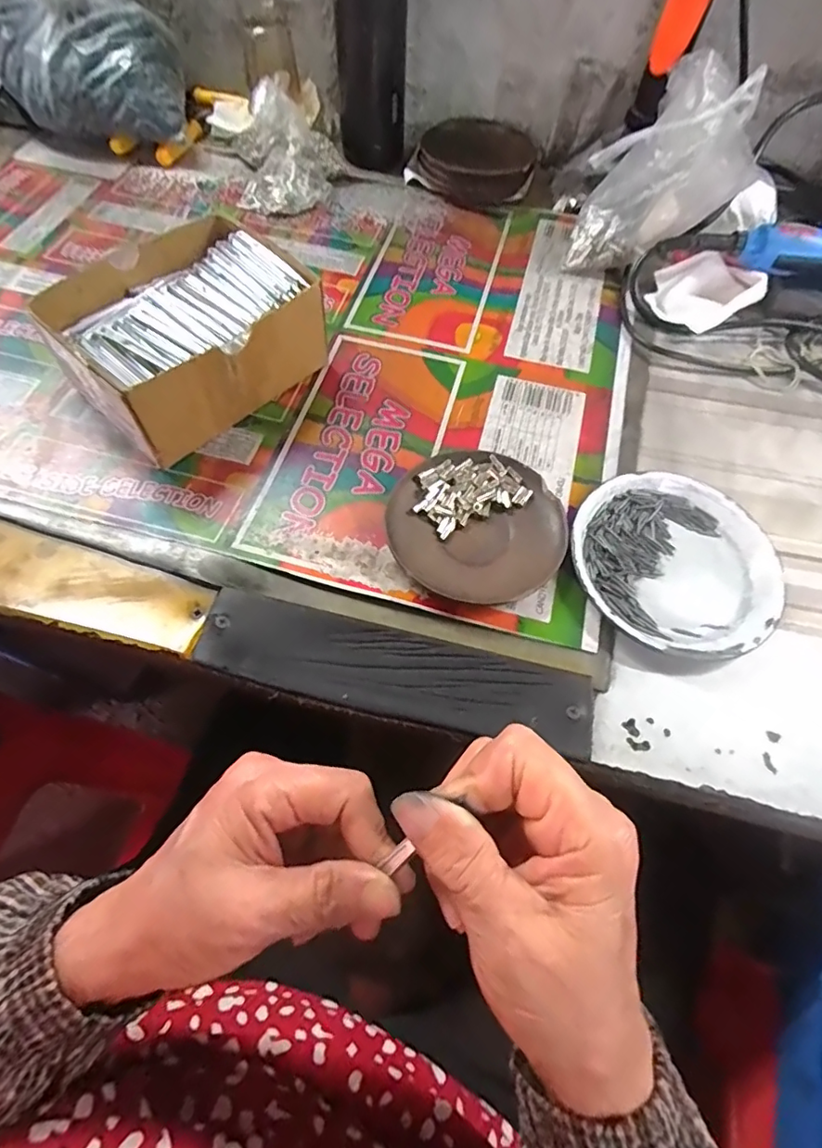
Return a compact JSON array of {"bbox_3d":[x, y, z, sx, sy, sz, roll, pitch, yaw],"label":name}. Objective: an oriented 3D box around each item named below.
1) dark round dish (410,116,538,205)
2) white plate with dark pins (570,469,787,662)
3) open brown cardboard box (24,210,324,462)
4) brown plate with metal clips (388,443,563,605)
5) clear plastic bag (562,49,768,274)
[{"bbox_3d":[0.067,-0.428,0.568,0.119,0.031,0.112,1,62,-3],"label":"dark round dish"},{"bbox_3d":[0.172,-0.010,0.360,0.132,0.016,0.131,1,62,-3],"label":"white plate with dark pins"},{"bbox_3d":[-0.156,-0.170,0.392,0.124,0.070,0.155,40,67,16],"label":"open brown cardboard box"},{"bbox_3d":[0.043,-0.032,0.361,0.110,0.016,0.109,1,62,-3],"label":"brown plate with metal clips"},{"bbox_3d":[0.214,-0.330,0.462,0.122,0.137,0.072,13,63,3],"label":"clear plastic bag"}]

